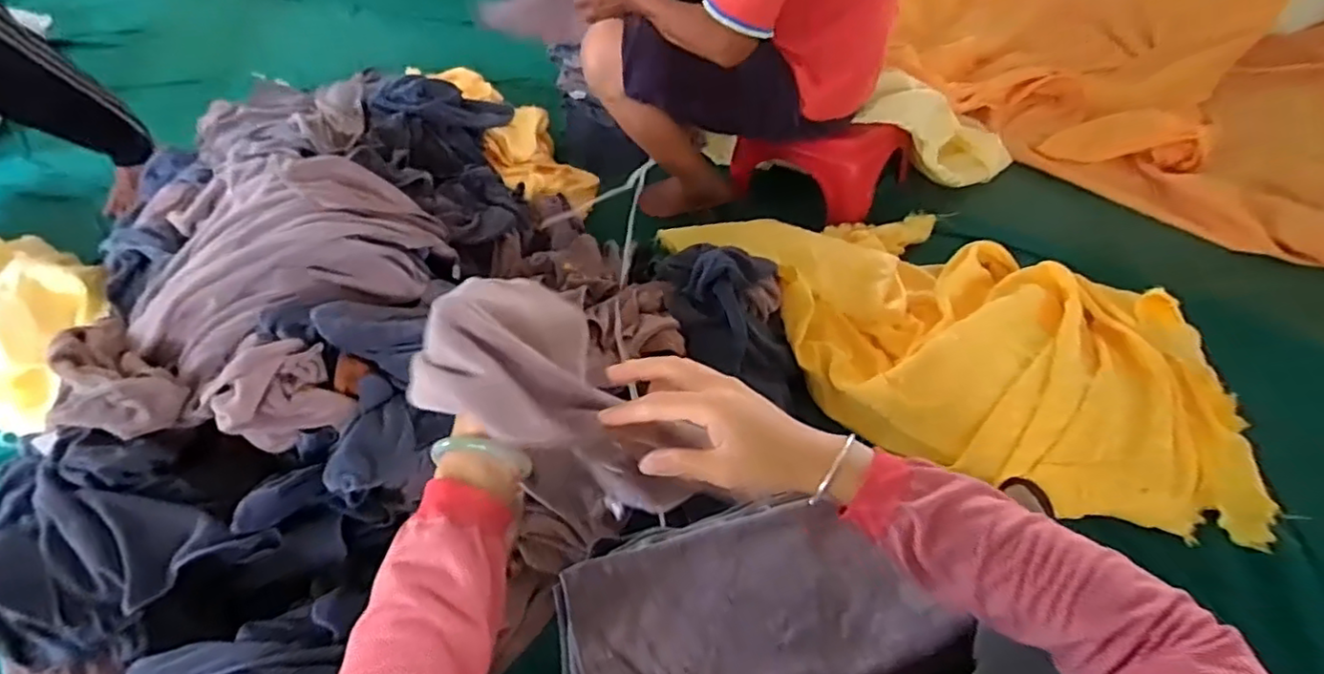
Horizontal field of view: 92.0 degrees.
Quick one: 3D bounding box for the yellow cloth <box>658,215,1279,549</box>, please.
[{"bbox_3d":[0.475,-0.022,1.041,0.469,0.134,0.944,-37,59,-26],"label":"yellow cloth"}]

